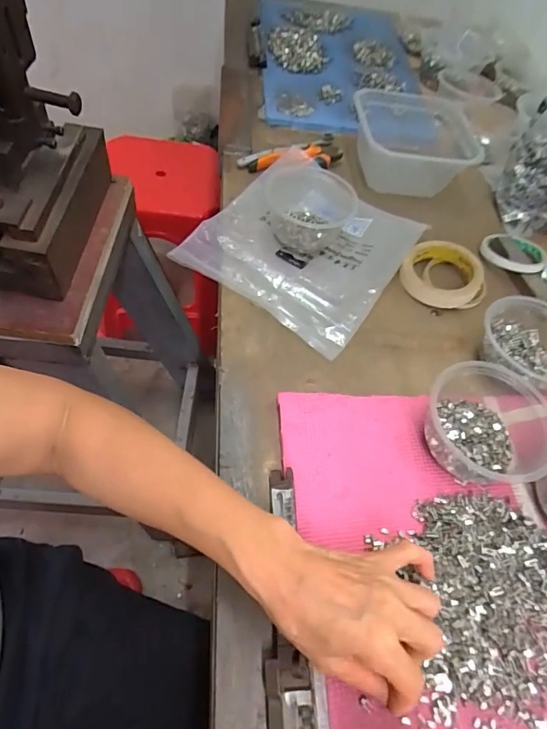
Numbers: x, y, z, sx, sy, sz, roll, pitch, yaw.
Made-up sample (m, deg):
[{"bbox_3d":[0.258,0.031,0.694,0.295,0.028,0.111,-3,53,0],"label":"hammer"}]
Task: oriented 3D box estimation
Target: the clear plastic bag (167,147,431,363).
[{"bbox_3d":[0.042,-0.162,0.562,0.235,0.032,0.252,33,58,11],"label":"clear plastic bag"}]

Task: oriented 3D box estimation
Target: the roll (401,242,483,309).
[{"bbox_3d":[0.214,-0.117,0.563,0.097,0.034,0.088,19,56,2],"label":"roll"}]

